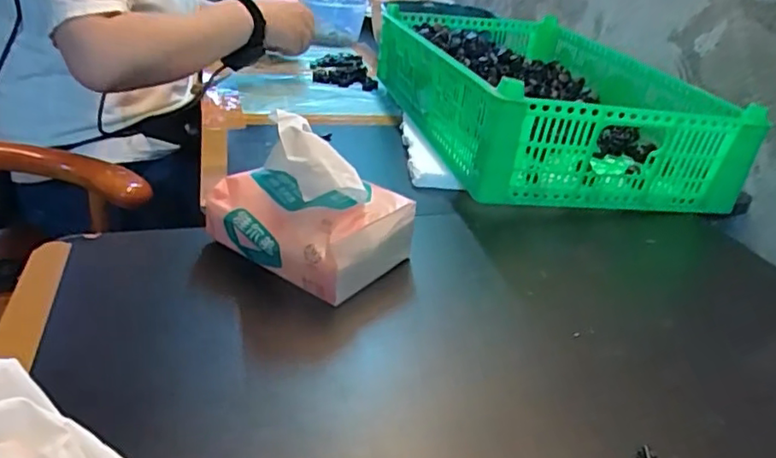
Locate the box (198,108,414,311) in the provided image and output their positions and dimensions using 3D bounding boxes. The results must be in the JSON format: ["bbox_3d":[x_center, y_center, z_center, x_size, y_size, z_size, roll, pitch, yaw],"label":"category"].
[{"bbox_3d":[-0.063,-0.022,0.443,0.140,0.102,0.089,19,31,25],"label":"box"}]

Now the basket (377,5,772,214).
[{"bbox_3d":[0.180,-0.170,0.751,0.287,0.117,0.471,-3,29,-14],"label":"basket"}]

